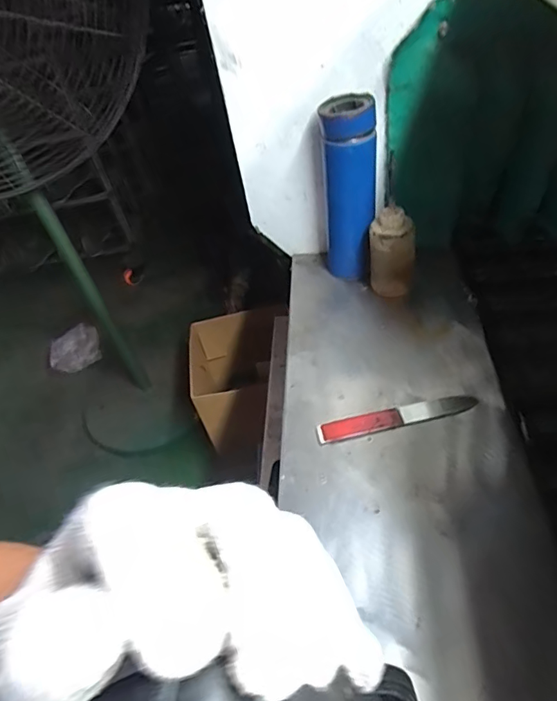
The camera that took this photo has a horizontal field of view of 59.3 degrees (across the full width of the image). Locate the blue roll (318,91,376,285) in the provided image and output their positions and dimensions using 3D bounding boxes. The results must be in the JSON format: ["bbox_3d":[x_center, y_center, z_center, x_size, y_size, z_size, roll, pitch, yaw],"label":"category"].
[{"bbox_3d":[0.088,-0.191,0.611,0.069,0.213,0.062,2,48,15],"label":"blue roll"}]

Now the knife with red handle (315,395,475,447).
[{"bbox_3d":[0.120,0.069,0.504,0.160,0.004,0.026,-13,52,0],"label":"knife with red handle"}]

